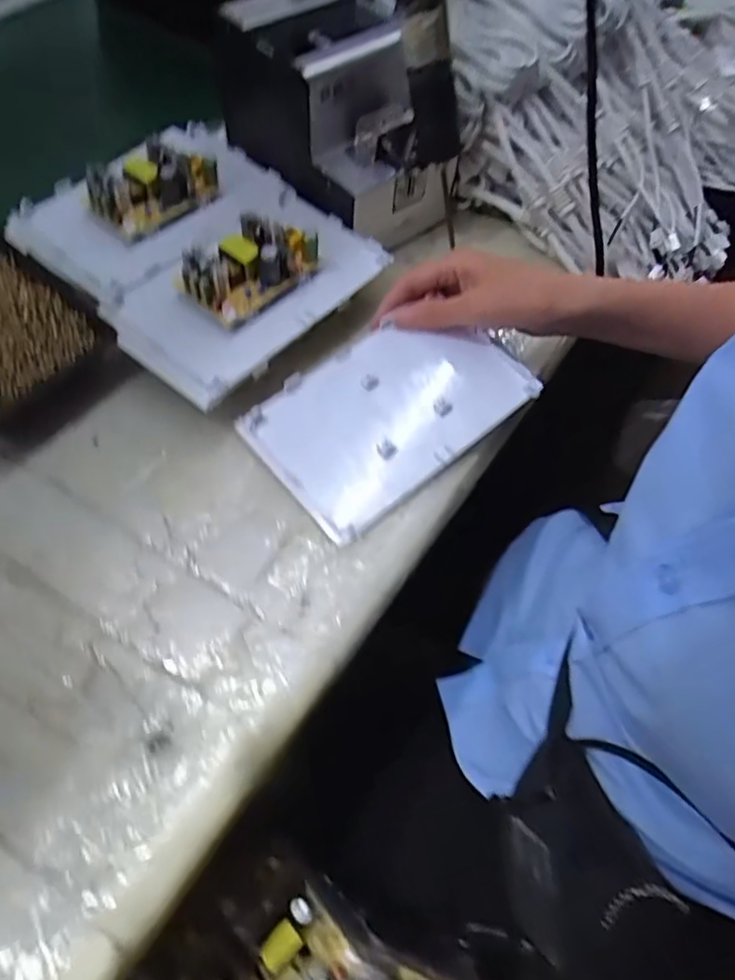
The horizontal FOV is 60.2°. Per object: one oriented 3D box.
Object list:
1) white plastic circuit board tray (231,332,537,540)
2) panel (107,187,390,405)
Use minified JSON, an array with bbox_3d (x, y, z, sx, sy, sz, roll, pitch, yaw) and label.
[{"bbox_3d":[0.016,-0.060,0.463,0.186,0.008,0.117,-37,73,-14],"label":"white plastic circuit board tray"},{"bbox_3d":[-0.089,-0.162,0.473,0.123,0.044,0.202,39,66,13],"label":"panel"}]

